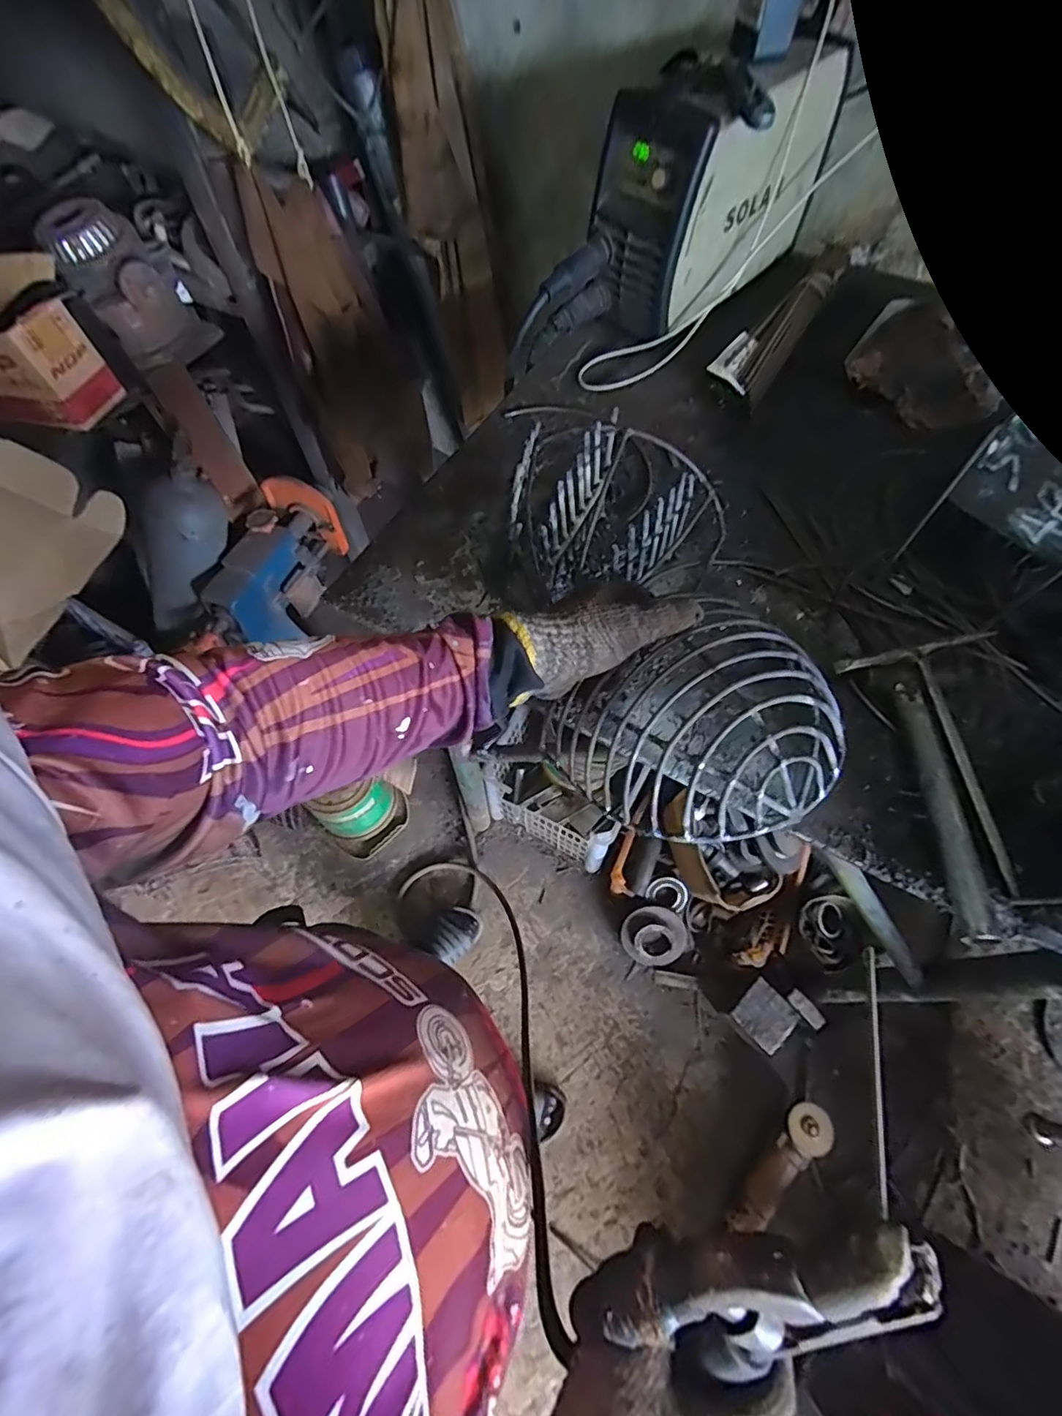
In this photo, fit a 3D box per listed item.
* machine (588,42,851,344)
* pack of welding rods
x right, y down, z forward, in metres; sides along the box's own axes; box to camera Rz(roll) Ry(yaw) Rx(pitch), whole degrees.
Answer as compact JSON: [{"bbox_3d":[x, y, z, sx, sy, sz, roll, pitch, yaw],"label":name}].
[{"bbox_3d":[0.235,-0.673,0.712,0.176,0.211,0.322,33,69,17],"label":"machine"},{"bbox_3d":[0.332,-0.490,0.734,0.072,0.025,0.251,38,70,18],"label":"pack of welding rods"}]

